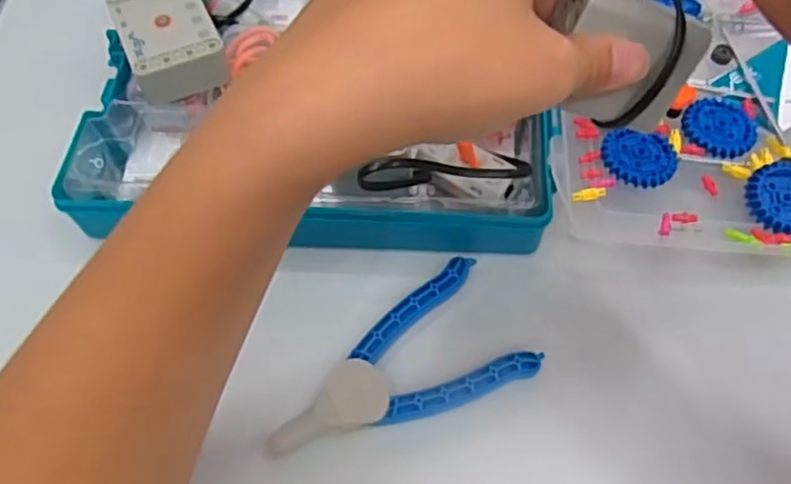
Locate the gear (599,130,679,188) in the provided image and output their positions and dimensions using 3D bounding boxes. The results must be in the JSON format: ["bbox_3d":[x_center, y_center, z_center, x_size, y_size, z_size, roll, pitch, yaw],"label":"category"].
[{"bbox_3d":[0.131,-0.046,0.353,0.039,0.005,0.034,1,59,4],"label":"gear"}]

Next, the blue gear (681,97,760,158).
[{"bbox_3d":[0.182,-0.066,0.368,0.040,0.004,0.040,-1,59,2],"label":"blue gear"}]

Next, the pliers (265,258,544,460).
[{"bbox_3d":[-0.003,0.058,0.327,0.130,0.020,0.067,-17,59,-7],"label":"pliers"}]

